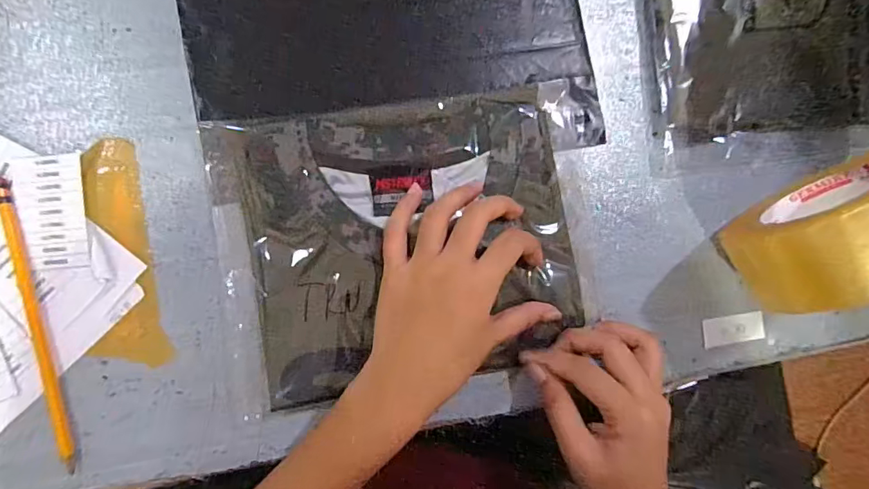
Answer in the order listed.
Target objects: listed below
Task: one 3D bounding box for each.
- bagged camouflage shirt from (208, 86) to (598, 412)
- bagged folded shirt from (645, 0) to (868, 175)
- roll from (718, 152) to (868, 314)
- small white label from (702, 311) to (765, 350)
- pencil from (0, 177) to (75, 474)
[{"bbox_3d":[-0.005,-0.006,0.332,0.264,0.019,0.182,-9,88,-7],"label":"bagged camouflage shirt"},{"bbox_3d":[0.259,-0.183,0.373,0.209,0.022,0.247,-4,87,-7],"label":"bagged folded shirt"},{"bbox_3d":[0.245,-0.009,0.306,0.111,0.127,0.061,-28,90,-7],"label":"roll"},{"bbox_3d":[0.220,0.062,0.364,0.048,0.004,0.021,-8,88,-7],"label":"small white label"},{"bbox_3d":[-0.247,0.048,0.306,0.011,0.006,0.183,-14,89,-7],"label":"pencil"}]

